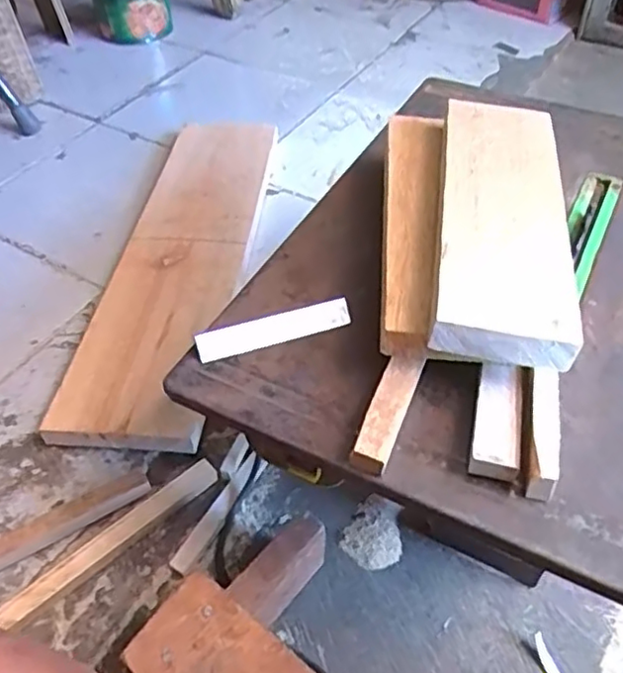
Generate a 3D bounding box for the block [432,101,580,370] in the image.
[{"bbox_3d":[0.137,-0.089,0.464,0.085,0.034,0.259,7,49,7],"label":"block"}]

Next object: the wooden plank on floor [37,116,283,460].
[{"bbox_3d":[-0.164,-0.109,0.843,0.170,0.037,0.586,6,49,5],"label":"wooden plank on floor"}]

